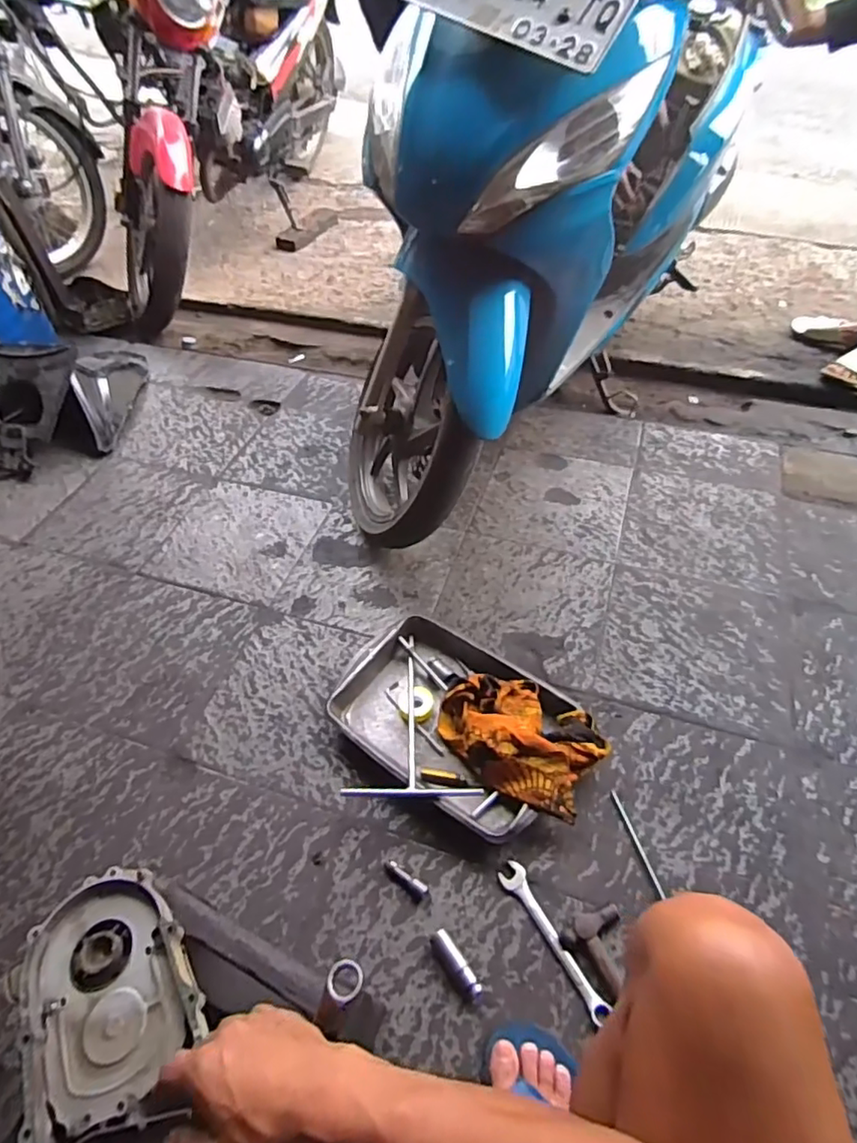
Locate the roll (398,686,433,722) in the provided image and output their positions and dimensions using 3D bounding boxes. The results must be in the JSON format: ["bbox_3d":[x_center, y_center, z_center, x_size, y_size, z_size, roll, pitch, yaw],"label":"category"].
[{"bbox_3d":[-0.020,0.210,0.943,0.055,0.023,0.063,-13,50,-9],"label":"roll"}]

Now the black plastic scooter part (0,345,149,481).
[{"bbox_3d":[-0.916,-0.479,1.487,0.293,0.202,0.515,-2,49,0],"label":"black plastic scooter part"}]

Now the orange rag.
[{"bbox_3d":[0.129,0.243,0.879,0.245,0.070,0.162,26,55,23],"label":"orange rag"}]

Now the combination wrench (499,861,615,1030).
[{"bbox_3d":[0.153,0.456,0.735,0.032,0.008,0.191,-24,52,-18],"label":"combination wrench"}]

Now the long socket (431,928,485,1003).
[{"bbox_3d":[0.033,0.480,0.718,0.025,0.028,0.086,-30,54,-22],"label":"long socket"}]

